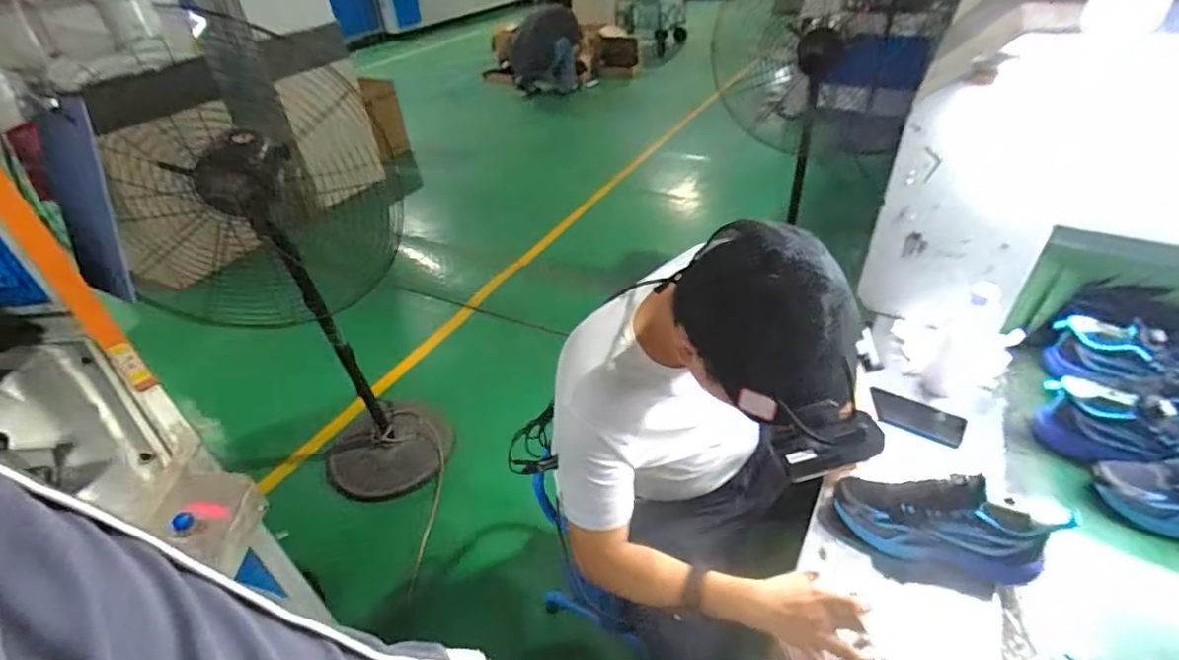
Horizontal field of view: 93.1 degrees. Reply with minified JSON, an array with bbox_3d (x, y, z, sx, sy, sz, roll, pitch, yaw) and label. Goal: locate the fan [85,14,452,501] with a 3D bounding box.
[{"bbox_3d":[-0.716,-0.072,1.483,0.560,1.285,0.333,-13,39,-10],"label":"fan"}]

